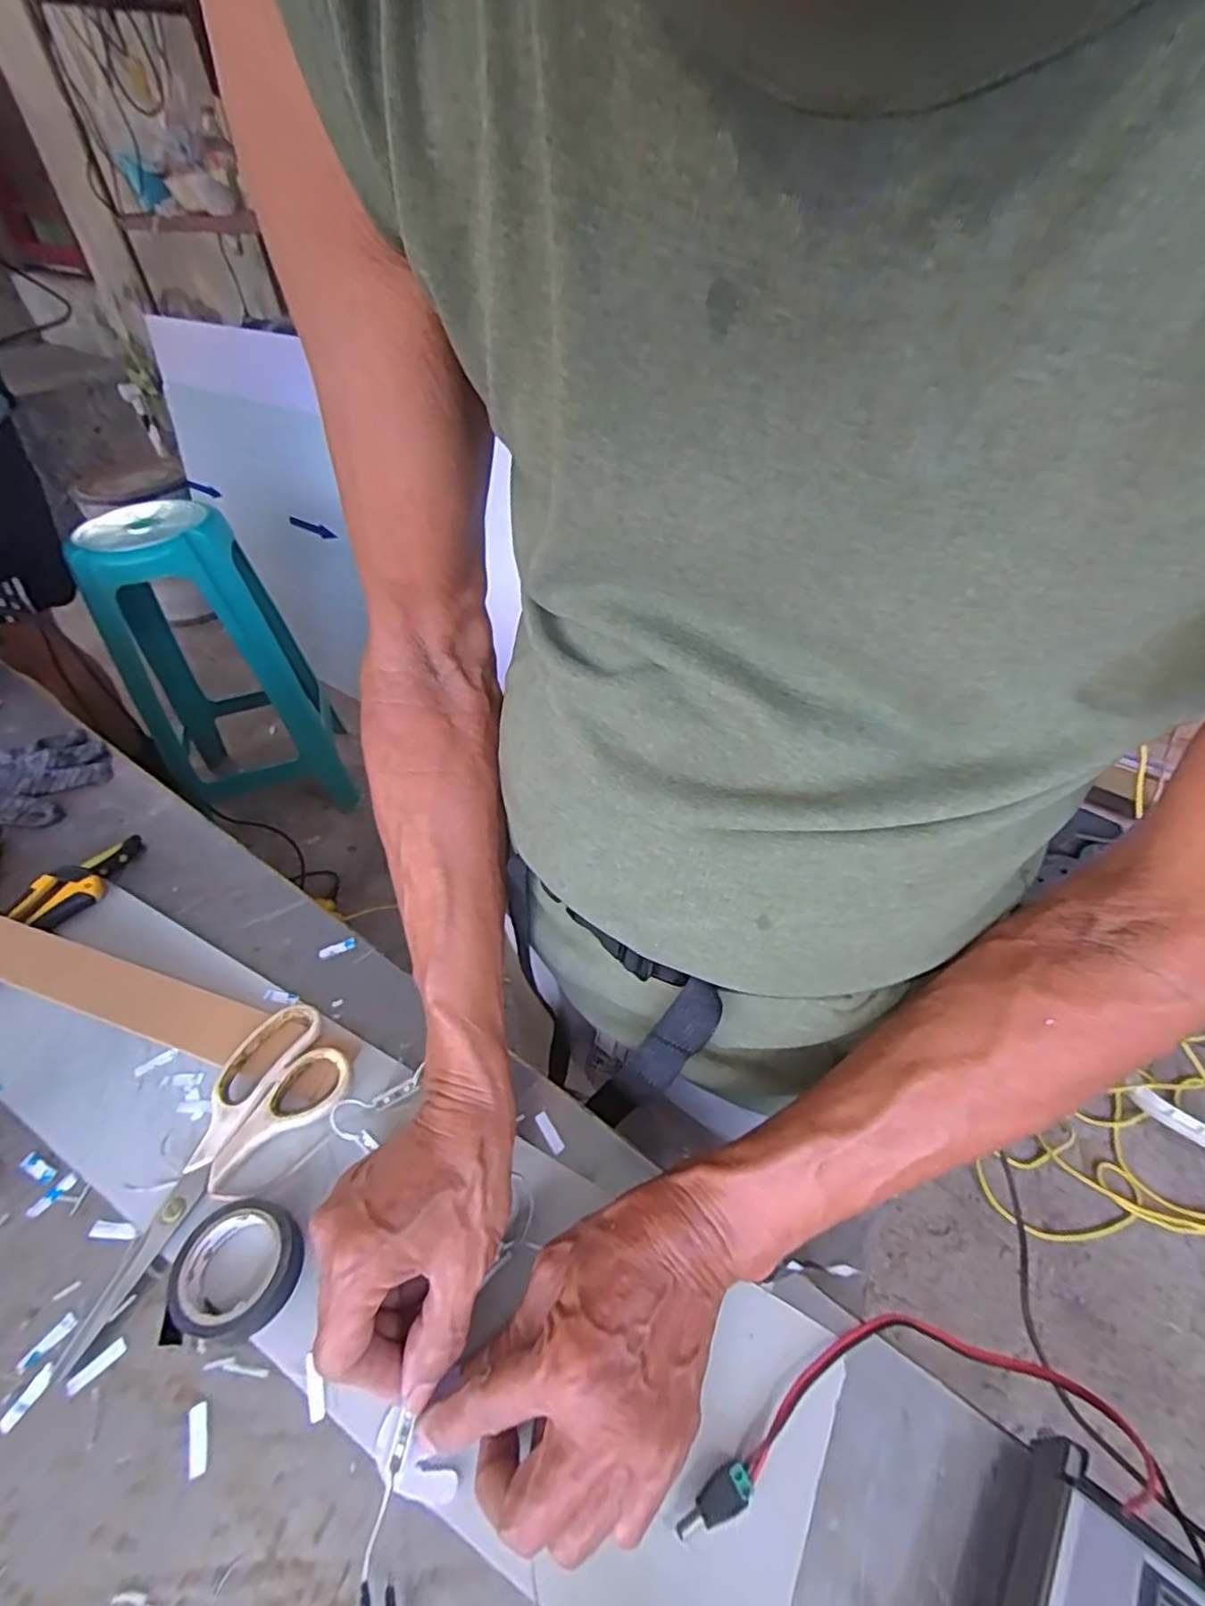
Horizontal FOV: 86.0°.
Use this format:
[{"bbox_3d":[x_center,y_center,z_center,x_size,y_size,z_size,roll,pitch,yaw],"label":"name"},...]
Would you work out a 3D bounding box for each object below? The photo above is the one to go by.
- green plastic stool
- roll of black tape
[{"bbox_3d":[-0.902,-0.329,1.536,0.369,0.674,0.462,-22,47,-20],"label":"green plastic stool"},{"bbox_3d":[-0.184,0.234,0.327,0.058,0.018,0.057,-1,44,1],"label":"roll of black tape"}]

